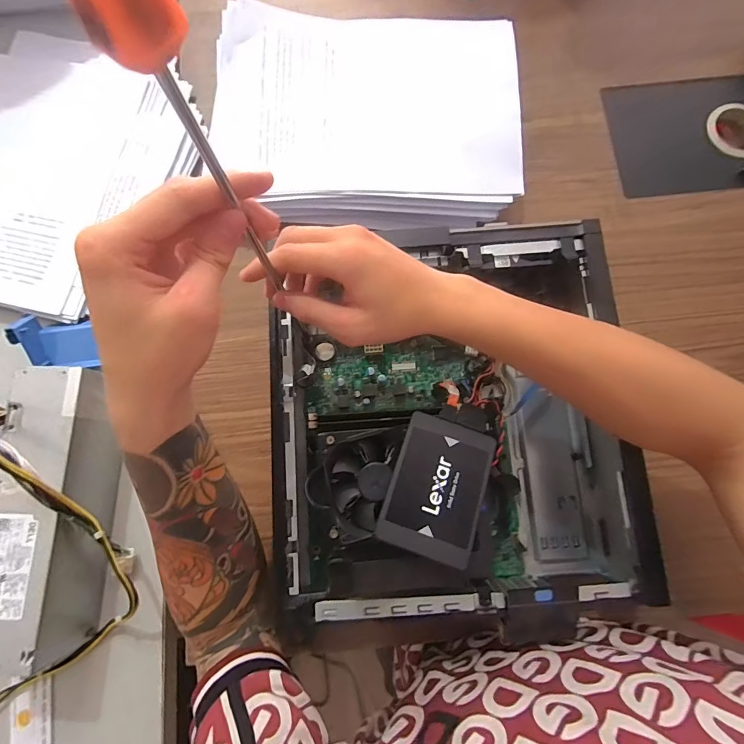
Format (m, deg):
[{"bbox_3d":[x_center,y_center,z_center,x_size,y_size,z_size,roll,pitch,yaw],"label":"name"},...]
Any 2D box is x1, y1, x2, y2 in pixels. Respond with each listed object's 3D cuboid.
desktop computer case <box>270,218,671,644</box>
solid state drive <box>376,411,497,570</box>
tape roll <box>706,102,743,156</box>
[{"bbox_3d":[0.069,0.041,0.367,0.286,0.115,0.319,-5,78,1],"label":"desktop computer case"},{"bbox_3d":[0.051,0.086,0.308,0.071,0.004,0.099,19,69,4],"label":"solid state drive"},{"bbox_3d":[0.435,-0.286,0.484,0.069,0.012,0.069,0,78,1],"label":"tape roll"}]

